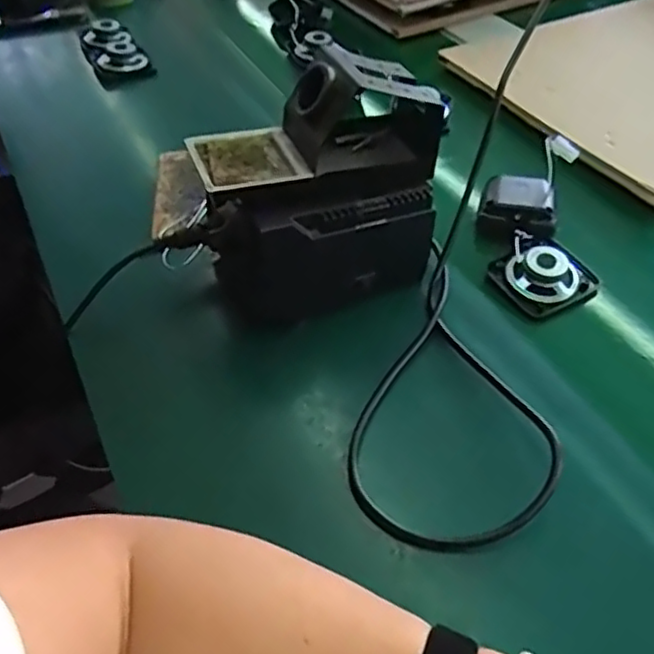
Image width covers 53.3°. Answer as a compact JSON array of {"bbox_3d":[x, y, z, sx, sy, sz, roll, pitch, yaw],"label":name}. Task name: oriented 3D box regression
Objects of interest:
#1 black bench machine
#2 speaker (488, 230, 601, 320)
[{"bbox_3d":[-0.017,-0.100,0.463,0.189,0.149,0.106,-20,49,-15],"label":"black bench machine"},{"bbox_3d":[0.169,-0.046,0.513,0.072,0.030,0.071,-24,50,-19],"label":"speaker"}]

